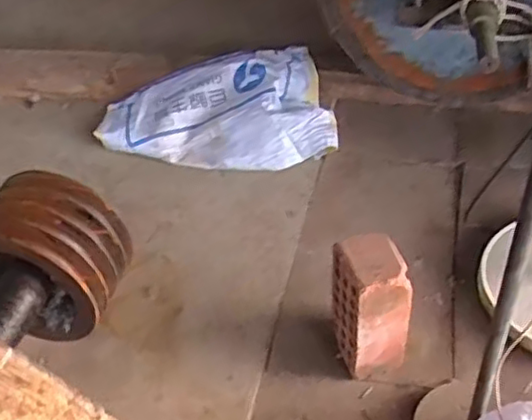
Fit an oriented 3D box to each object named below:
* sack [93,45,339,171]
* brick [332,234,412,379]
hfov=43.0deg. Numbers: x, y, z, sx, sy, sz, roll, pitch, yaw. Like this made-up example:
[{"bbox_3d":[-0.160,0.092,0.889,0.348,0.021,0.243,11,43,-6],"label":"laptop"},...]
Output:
[{"bbox_3d":[-0.117,-0.214,1.481,0.510,0.131,0.292,-5,45,3],"label":"sack"},{"bbox_3d":[0.151,0.150,1.018,0.085,0.225,0.114,-23,47,-15],"label":"brick"}]

